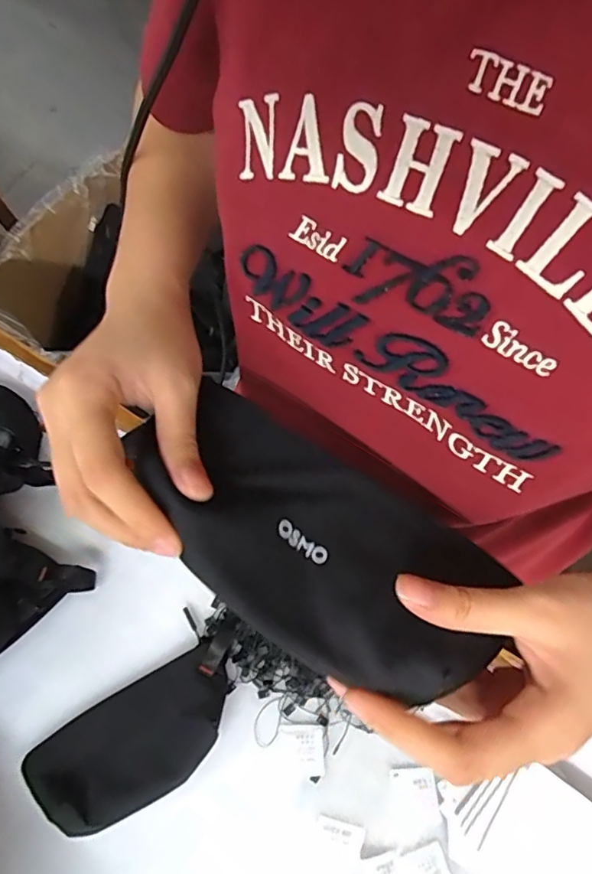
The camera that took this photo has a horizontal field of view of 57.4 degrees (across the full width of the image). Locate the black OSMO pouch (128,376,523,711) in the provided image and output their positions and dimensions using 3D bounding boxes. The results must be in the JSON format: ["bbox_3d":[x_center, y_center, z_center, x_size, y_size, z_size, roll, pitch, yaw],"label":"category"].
[{"bbox_3d":[0.008,0.041,0.241,0.161,0.025,0.091,32,53,9],"label":"black OSMO pouch"}]

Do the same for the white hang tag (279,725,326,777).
[{"bbox_3d":[0.006,0.283,0.489,0.038,0.004,0.039,0,70,-1],"label":"white hang tag"}]

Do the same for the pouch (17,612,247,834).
[{"bbox_3d":[-0.129,0.261,0.484,0.206,0.038,0.093,-32,73,-12],"label":"pouch"}]

